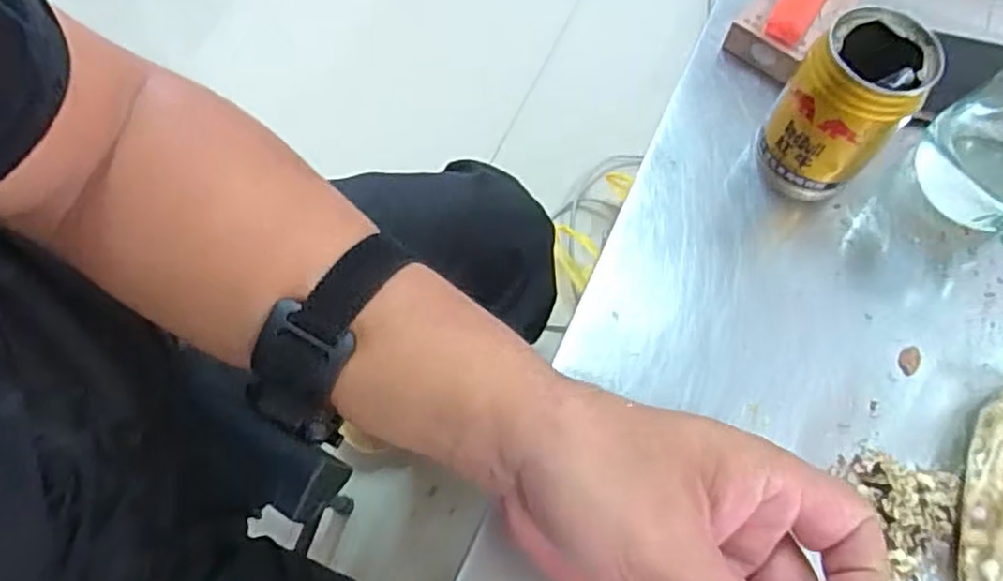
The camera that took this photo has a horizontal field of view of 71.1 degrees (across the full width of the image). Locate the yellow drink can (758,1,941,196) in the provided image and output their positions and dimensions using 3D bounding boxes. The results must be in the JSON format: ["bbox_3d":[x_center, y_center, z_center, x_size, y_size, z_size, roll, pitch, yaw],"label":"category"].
[{"bbox_3d":[0.191,-0.101,0.397,0.060,0.100,0.060,1,65,-3],"label":"yellow drink can"}]

